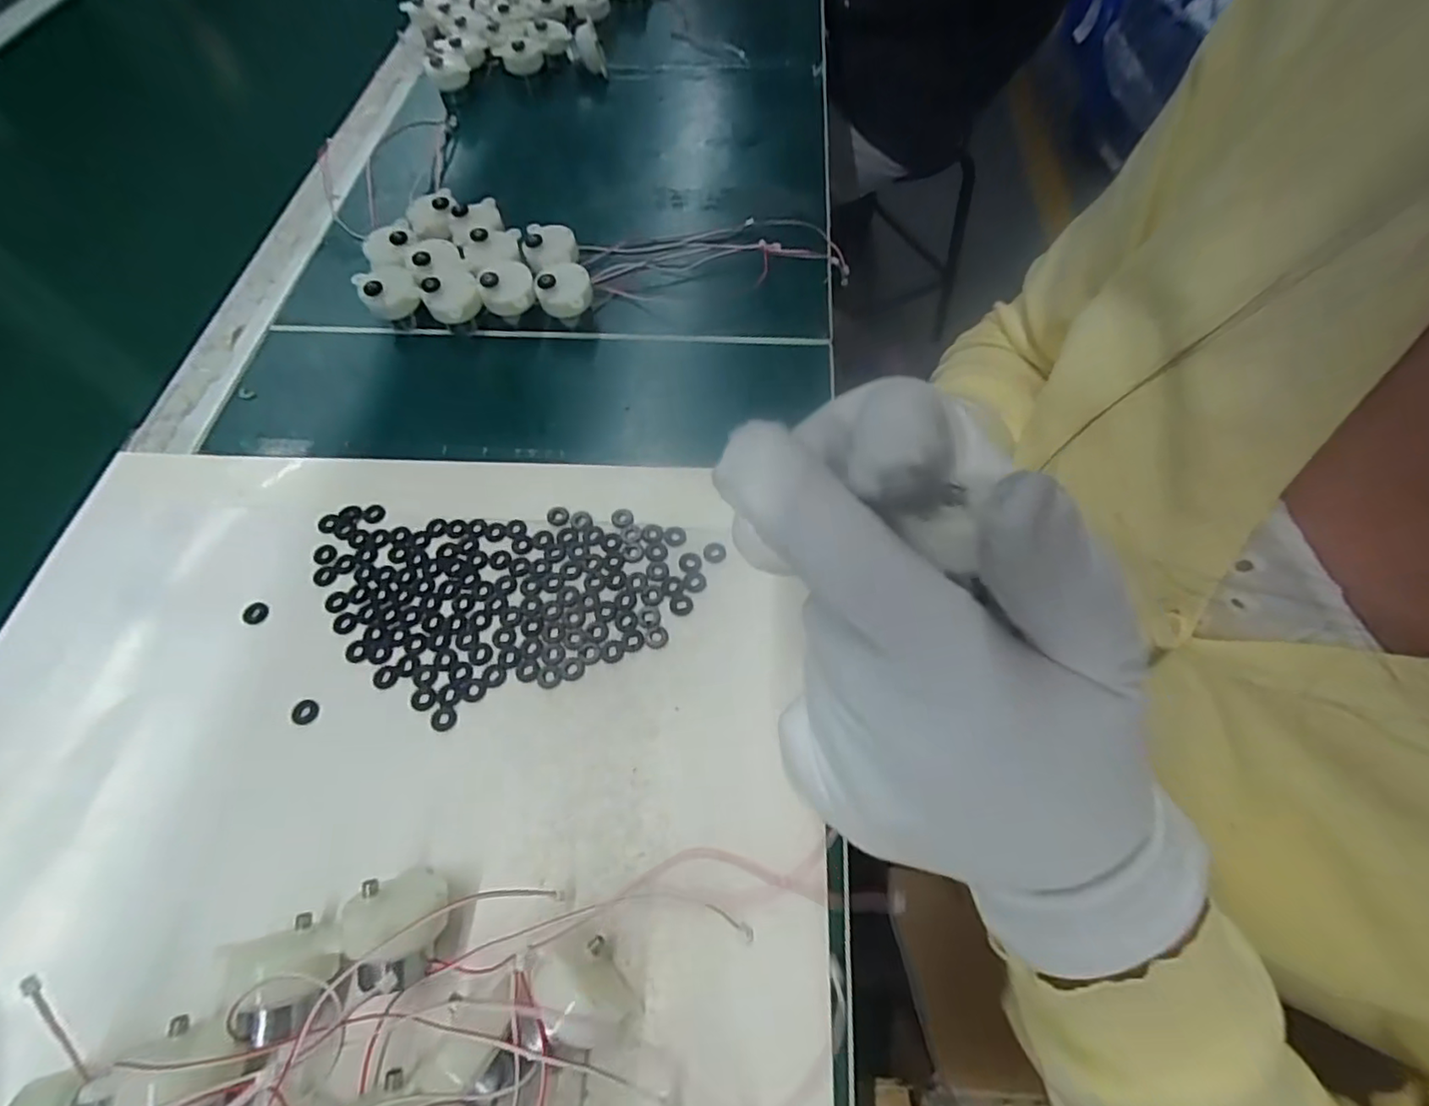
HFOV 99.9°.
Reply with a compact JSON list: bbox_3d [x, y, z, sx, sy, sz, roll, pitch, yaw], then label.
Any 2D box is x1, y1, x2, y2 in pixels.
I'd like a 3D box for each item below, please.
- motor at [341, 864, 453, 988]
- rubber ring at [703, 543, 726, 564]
[{"bbox_3d":[-0.108,0.128,0.208,0.031,0.030,0.032,5,62,3],"label":"motor"},{"bbox_3d":[0.000,-0.001,0.290,0.011,0.004,0.011,0,61,1],"label":"rubber ring"}]

